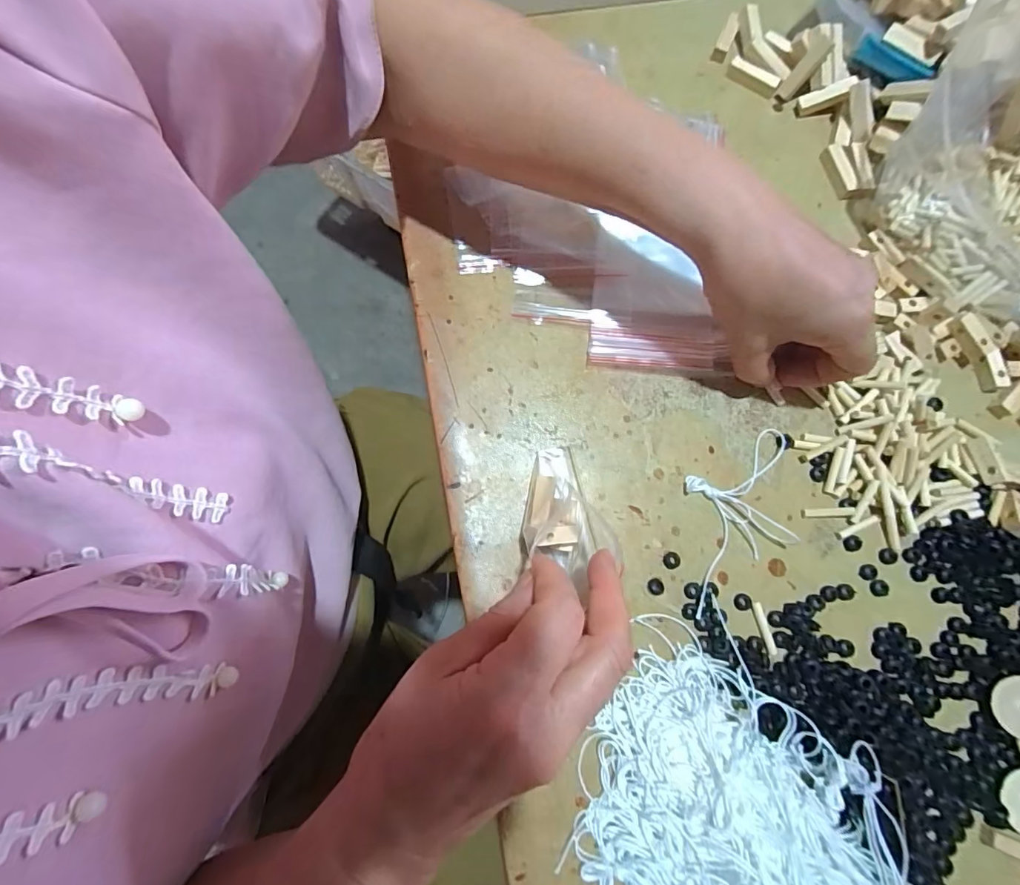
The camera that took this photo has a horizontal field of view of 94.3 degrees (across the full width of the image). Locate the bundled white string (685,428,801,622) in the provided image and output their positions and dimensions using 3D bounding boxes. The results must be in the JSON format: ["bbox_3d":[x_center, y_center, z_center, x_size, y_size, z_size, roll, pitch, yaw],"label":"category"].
[{"bbox_3d":[0.148,0.048,0.303,0.067,0.006,0.112,0,77,-1],"label":"bundled white string"}]

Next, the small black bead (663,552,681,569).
[{"bbox_3d":[0.102,0.074,0.297,0.010,0.004,0.011,0,77,-1],"label":"small black bead"}]

